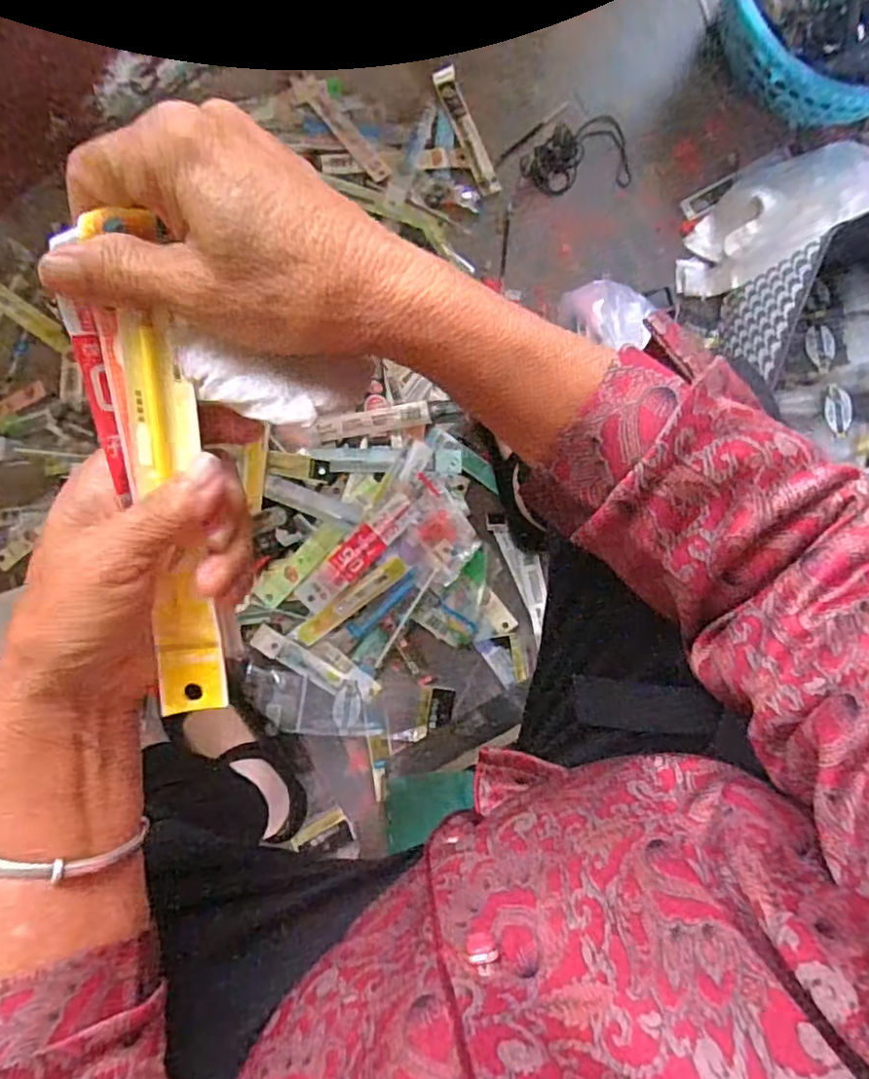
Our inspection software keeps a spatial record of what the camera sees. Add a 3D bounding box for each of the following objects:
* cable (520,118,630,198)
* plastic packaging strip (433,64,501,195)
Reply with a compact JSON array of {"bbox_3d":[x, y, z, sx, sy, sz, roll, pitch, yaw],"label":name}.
[{"bbox_3d":[0.173,-0.474,0.754,0.132,0.020,0.090,-10,88,-5],"label":"cable"},{"bbox_3d":[0.041,-0.497,0.747,0.029,0.012,0.156,-24,89,-5],"label":"plastic packaging strip"}]

